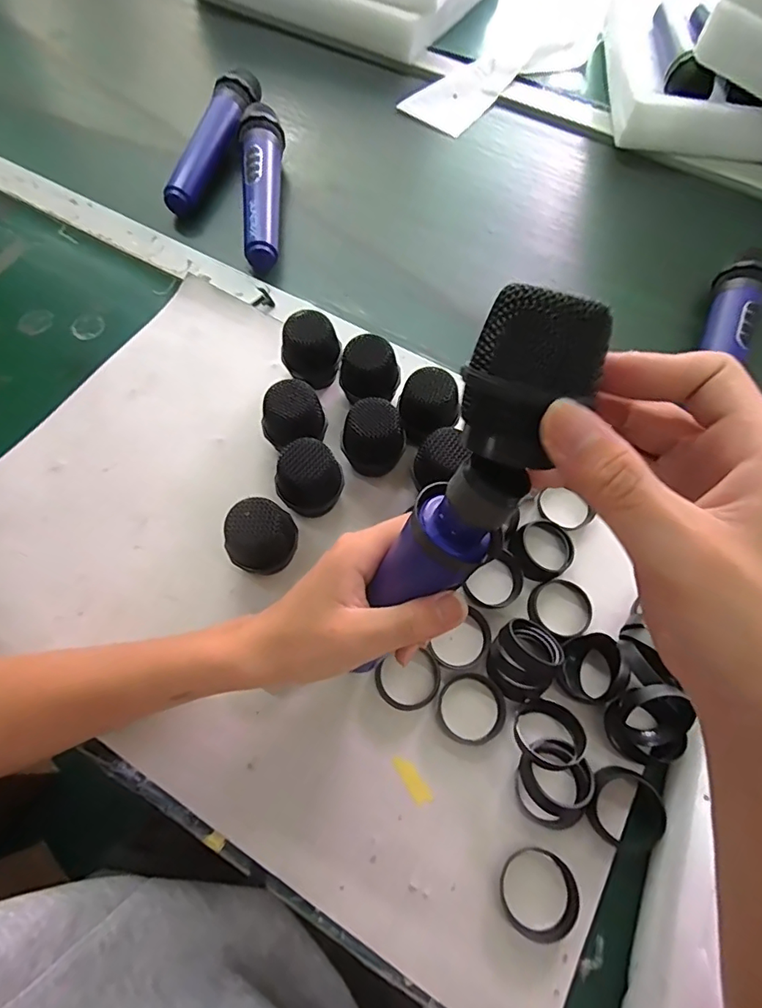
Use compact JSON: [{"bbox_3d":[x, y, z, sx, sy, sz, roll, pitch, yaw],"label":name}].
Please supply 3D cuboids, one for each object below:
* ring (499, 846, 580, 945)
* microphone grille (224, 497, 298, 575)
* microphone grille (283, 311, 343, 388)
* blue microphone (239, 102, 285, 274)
[{"bbox_3d":[0.092,0.226,0.293,0.044,0.006,0.045,1,66,-1],"label":"ring"},{"bbox_3d":[-0.081,0.027,0.354,0.043,0.059,0.042,1,66,-1],"label":"microphone grille"},{"bbox_3d":[-0.057,-0.119,0.409,0.039,0.059,0.036,1,66,-1],"label":"microphone grille"},{"bbox_3d":[-0.119,-0.323,0.511,0.039,0.042,0.191,-3,66,-3],"label":"blue microphone"}]

